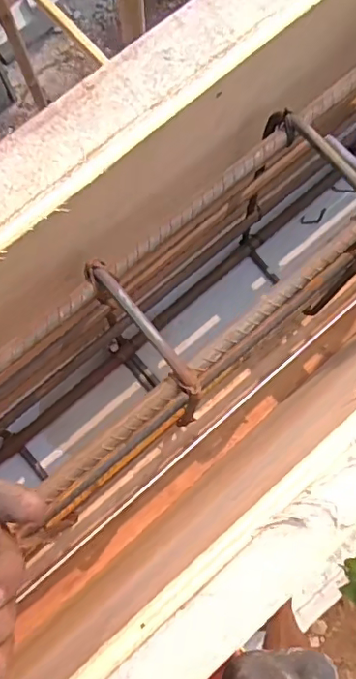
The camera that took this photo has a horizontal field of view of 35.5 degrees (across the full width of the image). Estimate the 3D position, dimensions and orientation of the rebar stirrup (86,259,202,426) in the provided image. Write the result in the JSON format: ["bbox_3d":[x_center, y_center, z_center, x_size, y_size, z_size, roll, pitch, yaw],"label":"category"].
[{"bbox_3d":[-0.022,0.024,0.448,0.023,0.247,0.112,-37,80,-8],"label":"rebar stirrup"}]

